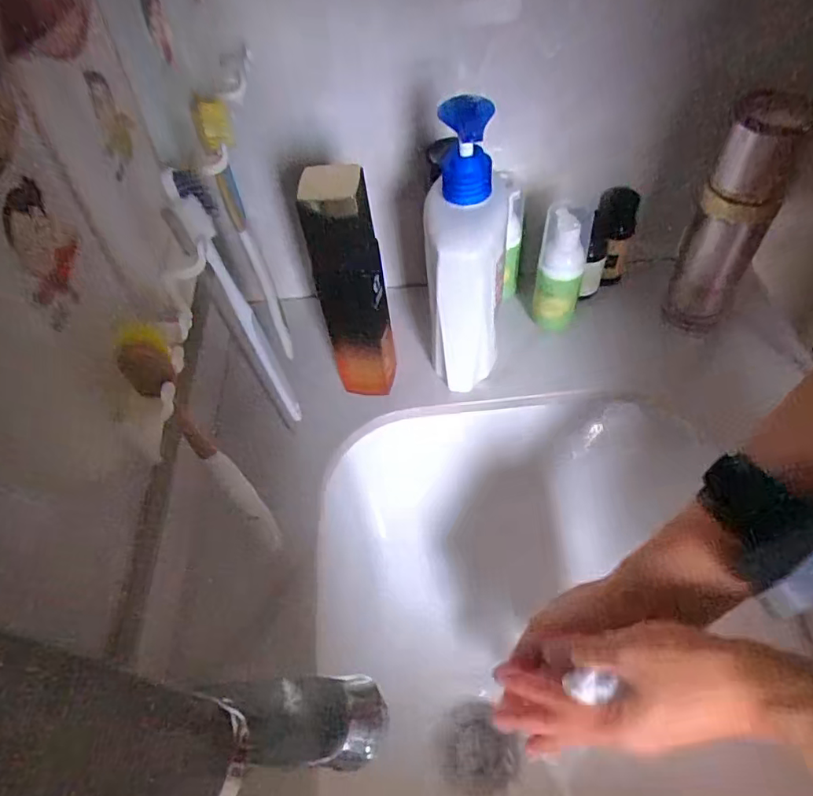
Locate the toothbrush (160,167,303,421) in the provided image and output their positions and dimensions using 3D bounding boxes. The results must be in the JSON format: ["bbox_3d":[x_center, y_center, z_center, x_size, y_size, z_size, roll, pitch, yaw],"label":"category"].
[{"bbox_3d":[-0.080,-0.036,0.282,0.019,0.167,0.016,-21,55,-12],"label":"toothbrush"}]

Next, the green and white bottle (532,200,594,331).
[{"bbox_3d":[0.118,-0.097,0.429,0.033,0.107,0.030,4,54,6],"label":"green and white bottle"}]

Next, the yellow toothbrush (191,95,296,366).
[{"bbox_3d":[-0.086,-0.083,0.315,0.014,0.164,0.013,-25,56,-14],"label":"yellow toothbrush"}]

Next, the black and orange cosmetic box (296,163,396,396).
[{"bbox_3d":[-0.035,-0.070,0.374,0.043,0.170,0.035,-7,54,-2],"label":"black and orange cosmetic box"}]

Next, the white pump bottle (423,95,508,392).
[{"bbox_3d":[0.038,-0.089,0.365,0.047,0.183,0.054,0,54,3],"label":"white pump bottle"}]

